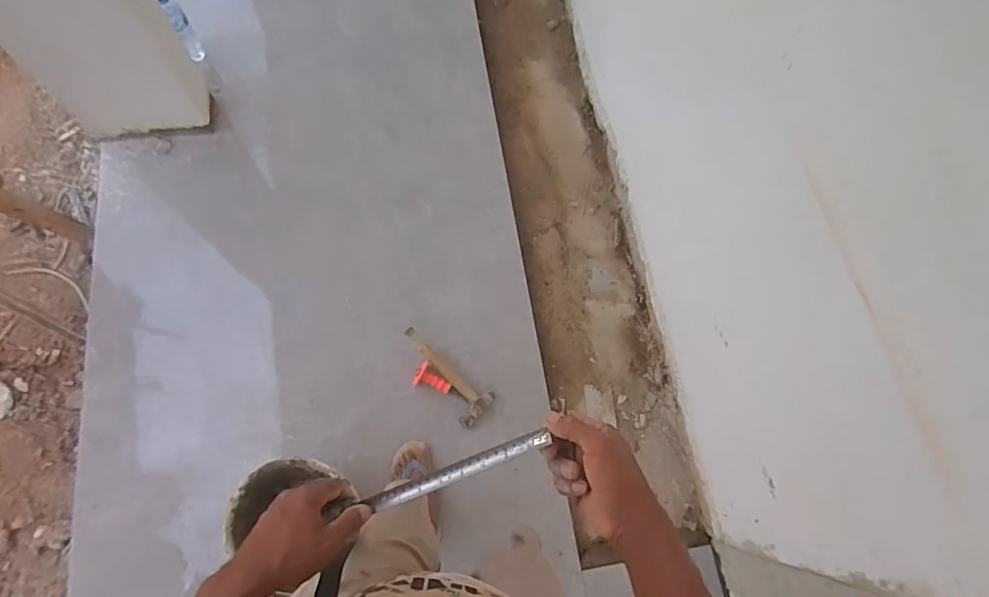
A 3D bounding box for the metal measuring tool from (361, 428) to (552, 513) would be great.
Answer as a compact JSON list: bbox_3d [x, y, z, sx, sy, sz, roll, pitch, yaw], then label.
[{"bbox_3d":[-0.040,0.174,0.515,0.207,0.013,0.016,-27,76,17],"label":"metal measuring tool"}]

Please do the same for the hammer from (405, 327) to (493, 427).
[{"bbox_3d":[-0.144,0.213,1.407,0.307,0.058,0.115,41,72,7],"label":"hammer"}]

